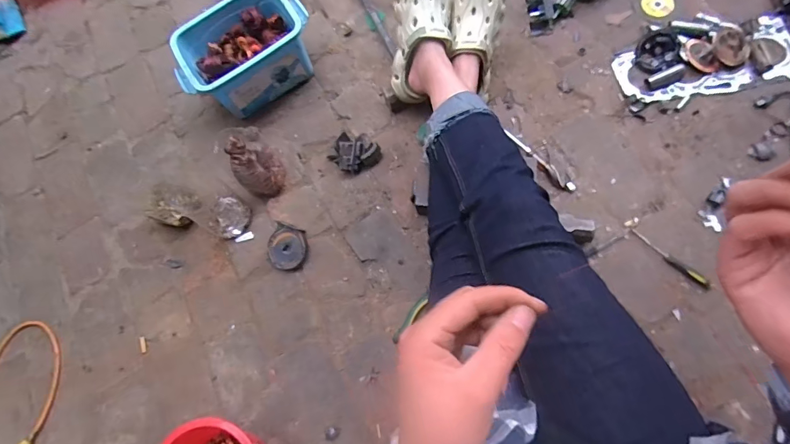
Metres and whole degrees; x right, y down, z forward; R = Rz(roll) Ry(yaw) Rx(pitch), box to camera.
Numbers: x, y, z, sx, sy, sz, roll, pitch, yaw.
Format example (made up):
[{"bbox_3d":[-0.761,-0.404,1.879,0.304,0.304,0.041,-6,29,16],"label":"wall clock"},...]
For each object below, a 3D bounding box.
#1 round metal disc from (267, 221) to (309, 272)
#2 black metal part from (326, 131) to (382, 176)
[{"bbox_3d":[-0.221,0.050,0.883,0.082,0.030,0.097,-6,71,7],"label":"round metal disc"},{"bbox_3d":[-0.091,-0.149,0.906,0.102,0.051,0.083,31,79,17],"label":"black metal part"}]

